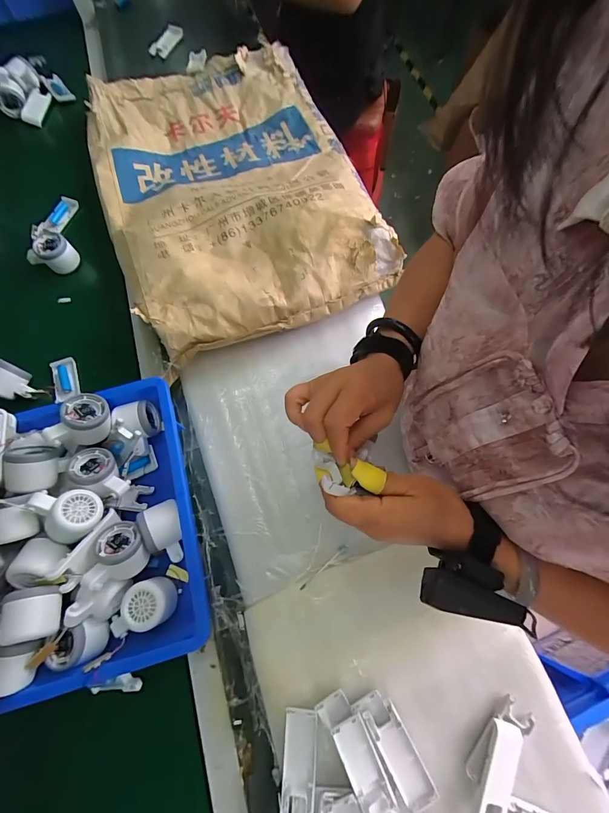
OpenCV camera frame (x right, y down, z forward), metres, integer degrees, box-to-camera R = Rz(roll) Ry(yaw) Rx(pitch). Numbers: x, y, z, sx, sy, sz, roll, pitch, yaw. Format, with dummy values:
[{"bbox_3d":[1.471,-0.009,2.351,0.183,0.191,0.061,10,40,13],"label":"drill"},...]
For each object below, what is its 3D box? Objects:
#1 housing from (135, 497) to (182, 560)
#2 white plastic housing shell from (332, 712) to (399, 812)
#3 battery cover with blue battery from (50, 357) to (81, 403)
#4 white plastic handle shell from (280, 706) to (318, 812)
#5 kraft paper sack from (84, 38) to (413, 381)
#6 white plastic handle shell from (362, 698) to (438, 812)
[{"bbox_3d":[-0.191,0.175,0.490,0.050,0.060,0.078,-28,73,-8],"label":"housing"},{"bbox_3d":[0.073,0.430,0.407,0.040,0.013,0.116,-23,72,-6],"label":"white plastic housing shell"},{"bbox_3d":[-0.421,-0.047,0.613,0.038,0.019,0.075,-16,72,-4],"label":"battery cover with blue battery"},{"bbox_3d":[-0.006,0.429,0.425,0.039,0.020,0.104,3,71,2],"label":"white plastic handle shell"},{"bbox_3d":[-0.147,-0.455,0.687,0.480,0.100,0.707,-22,72,-6],"label":"kraft paper sack"},{"bbox_3d":[0.114,0.418,0.423,0.038,0.018,0.103,-28,73,-8],"label":"white plastic handle shell"}]

